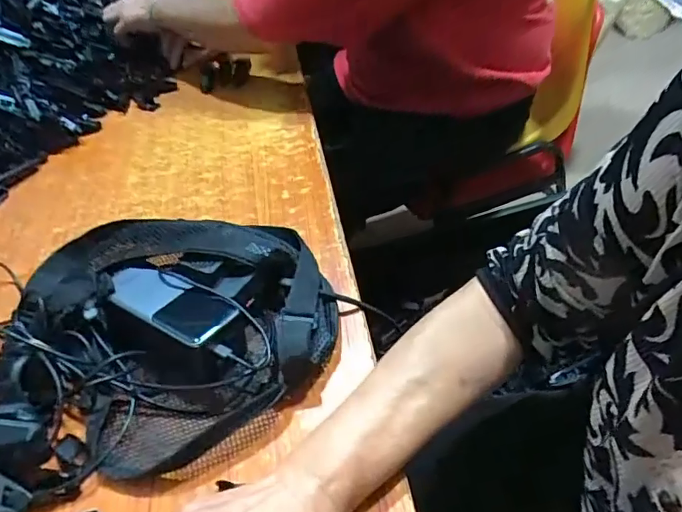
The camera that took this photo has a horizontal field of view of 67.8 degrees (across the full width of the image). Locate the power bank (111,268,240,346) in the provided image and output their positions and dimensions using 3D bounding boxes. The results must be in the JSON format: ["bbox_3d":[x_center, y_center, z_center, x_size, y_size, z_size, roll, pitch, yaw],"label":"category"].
[{"bbox_3d":[-0.143,0.037,0.418,0.120,0.009,0.050,17,51,24],"label":"power bank"}]

